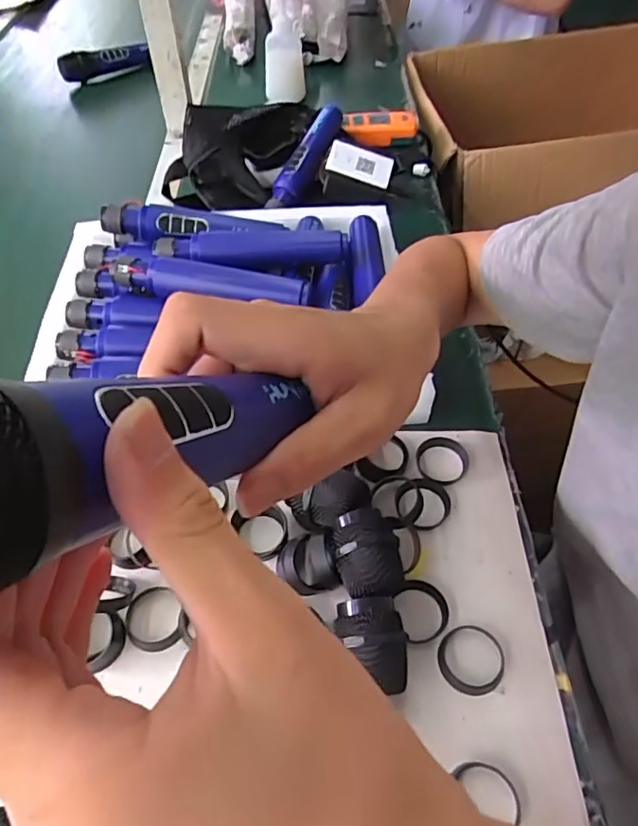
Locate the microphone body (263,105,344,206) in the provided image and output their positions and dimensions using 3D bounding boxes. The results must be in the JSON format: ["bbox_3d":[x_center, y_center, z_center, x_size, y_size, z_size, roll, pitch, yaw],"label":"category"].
[{"bbox_3d":[-0.015,-0.320,0.716,0.041,0.032,0.191,19,66,14],"label":"microphone body"}]

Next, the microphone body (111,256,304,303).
[{"bbox_3d":[-0.103,-0.123,0.526,0.184,0.028,0.028,12,52,10],"label":"microphone body"}]

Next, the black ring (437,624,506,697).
[{"bbox_3d":[0.106,0.170,0.391,0.047,0.007,0.045,0,51,0],"label":"black ring"}]

